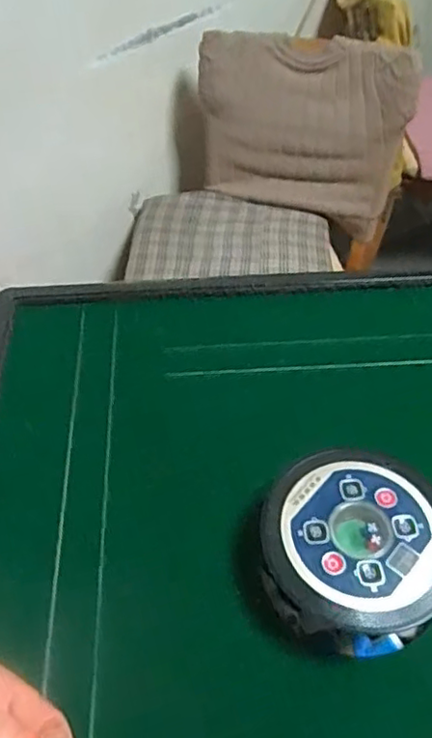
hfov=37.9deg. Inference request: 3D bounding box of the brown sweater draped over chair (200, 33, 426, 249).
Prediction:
[{"bbox_3d":[0.175,-0.473,1.315,0.418,0.385,0.069,9,42,9],"label":"brown sweater draped over chair"}]

